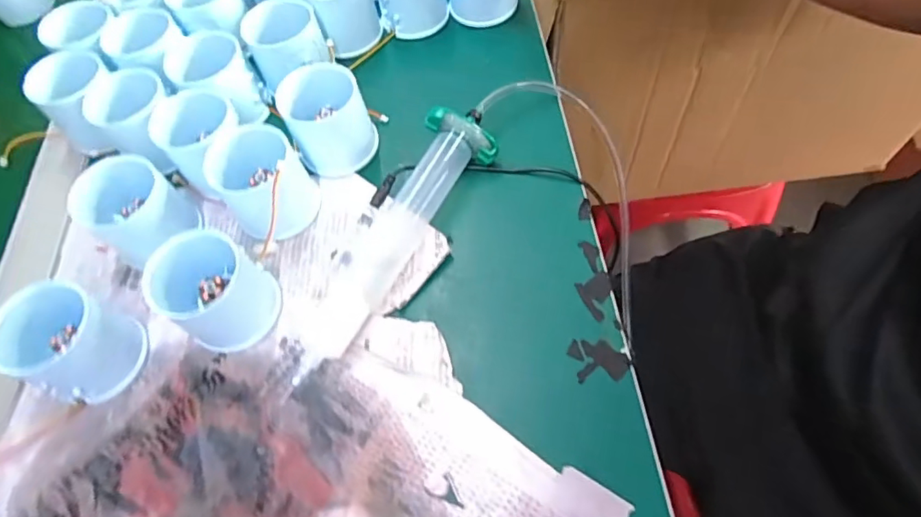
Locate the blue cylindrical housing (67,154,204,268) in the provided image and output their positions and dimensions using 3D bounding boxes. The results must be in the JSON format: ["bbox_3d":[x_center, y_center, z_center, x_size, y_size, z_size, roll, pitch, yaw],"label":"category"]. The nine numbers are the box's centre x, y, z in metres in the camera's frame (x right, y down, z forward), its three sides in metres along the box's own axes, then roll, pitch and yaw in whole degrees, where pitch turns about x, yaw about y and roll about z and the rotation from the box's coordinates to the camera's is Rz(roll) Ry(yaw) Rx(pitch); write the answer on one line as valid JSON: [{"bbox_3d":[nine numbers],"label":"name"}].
[{"bbox_3d":[-0.197,-0.028,0.331,0.052,0.049,0.052,-3,61,6],"label":"blue cylindrical housing"}]

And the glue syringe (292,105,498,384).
[{"bbox_3d":[-0.040,-0.017,0.320,0.040,0.031,0.185,27,69,21],"label":"glue syringe"}]

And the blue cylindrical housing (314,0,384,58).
[{"bbox_3d":[-0.092,-0.194,0.410,0.050,0.051,0.057,-24,61,-9],"label":"blue cylindrical housing"}]

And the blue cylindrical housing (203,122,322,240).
[{"bbox_3d":[-0.122,-0.048,0.333,0.054,0.048,0.057,-3,61,6],"label":"blue cylindrical housing"}]

